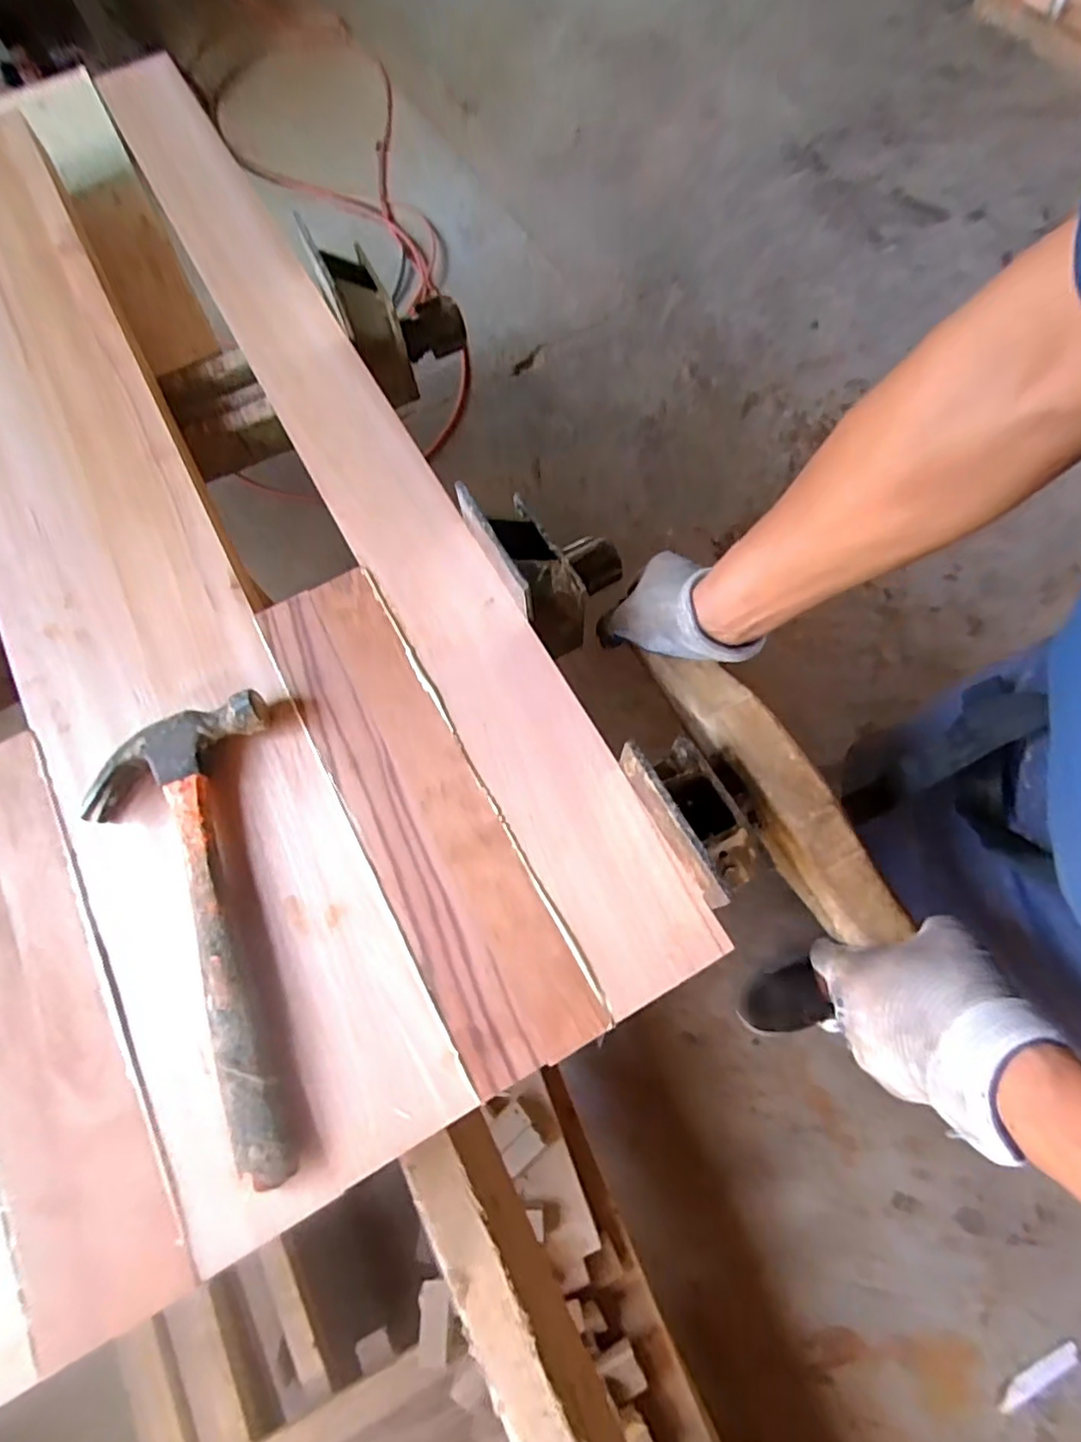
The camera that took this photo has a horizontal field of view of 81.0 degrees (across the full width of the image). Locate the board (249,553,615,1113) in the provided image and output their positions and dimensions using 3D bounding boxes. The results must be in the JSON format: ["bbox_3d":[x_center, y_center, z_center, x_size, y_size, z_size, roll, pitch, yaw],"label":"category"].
[{"bbox_3d":[-0.087,0.052,0.429,0.090,0.011,0.363,-30,73,-6],"label":"board"}]

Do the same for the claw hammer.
[{"bbox_3d":[-0.224,0.130,0.399,0.118,0.029,0.287,-12,72,0],"label":"claw hammer"}]

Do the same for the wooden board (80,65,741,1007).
[{"bbox_3d":[-0.119,-0.180,0.512,0.090,0.042,0.831,-29,72,-8],"label":"wooden board"}]

